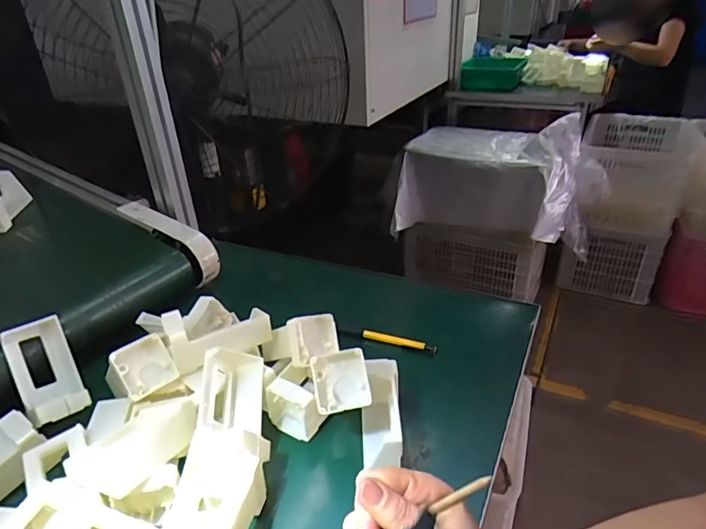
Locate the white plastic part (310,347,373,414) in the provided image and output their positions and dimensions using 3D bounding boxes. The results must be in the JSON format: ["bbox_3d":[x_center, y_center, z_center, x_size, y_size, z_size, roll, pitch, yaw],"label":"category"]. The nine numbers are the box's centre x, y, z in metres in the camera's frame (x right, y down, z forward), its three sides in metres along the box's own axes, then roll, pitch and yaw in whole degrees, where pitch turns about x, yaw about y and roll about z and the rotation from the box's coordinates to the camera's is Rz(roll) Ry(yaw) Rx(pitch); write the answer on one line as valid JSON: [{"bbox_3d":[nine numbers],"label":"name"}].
[{"bbox_3d":[-0.012,0.112,0.462,0.053,0.024,0.053,-7,71,-13],"label":"white plastic part"}]

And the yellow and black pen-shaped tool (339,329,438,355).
[{"bbox_3d":[0.044,0.095,0.618,0.128,0.014,0.008,9,33,19],"label":"yellow and black pen-shaped tool"}]

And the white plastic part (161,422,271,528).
[{"bbox_3d":[-0.115,0.195,0.390,0.064,0.039,0.128,1,31,7],"label":"white plastic part"}]

